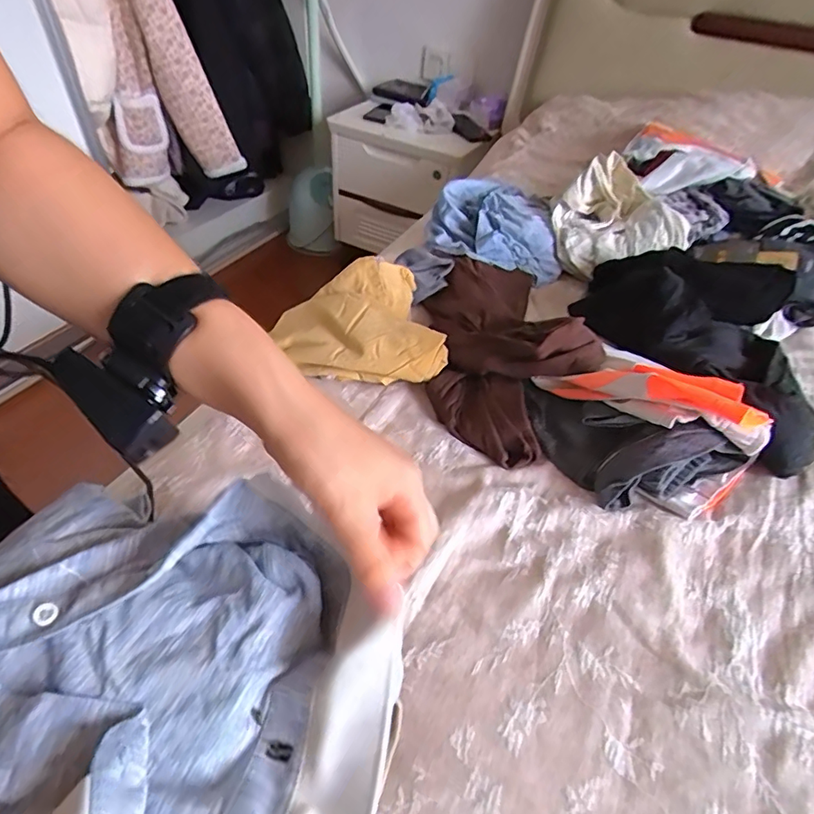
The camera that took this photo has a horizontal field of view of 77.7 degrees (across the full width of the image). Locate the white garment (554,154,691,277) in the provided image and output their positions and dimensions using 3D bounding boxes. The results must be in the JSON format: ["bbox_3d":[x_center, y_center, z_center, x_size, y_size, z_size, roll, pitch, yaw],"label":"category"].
[{"bbox_3d":[0.313,-0.290,0.768,0.185,0.102,0.173,-3,46,-8],"label":"white garment"}]

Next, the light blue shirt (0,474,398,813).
[{"bbox_3d":[-0.127,0.131,0.244,0.241,0.059,0.208,17,48,12],"label":"light blue shirt"}]

